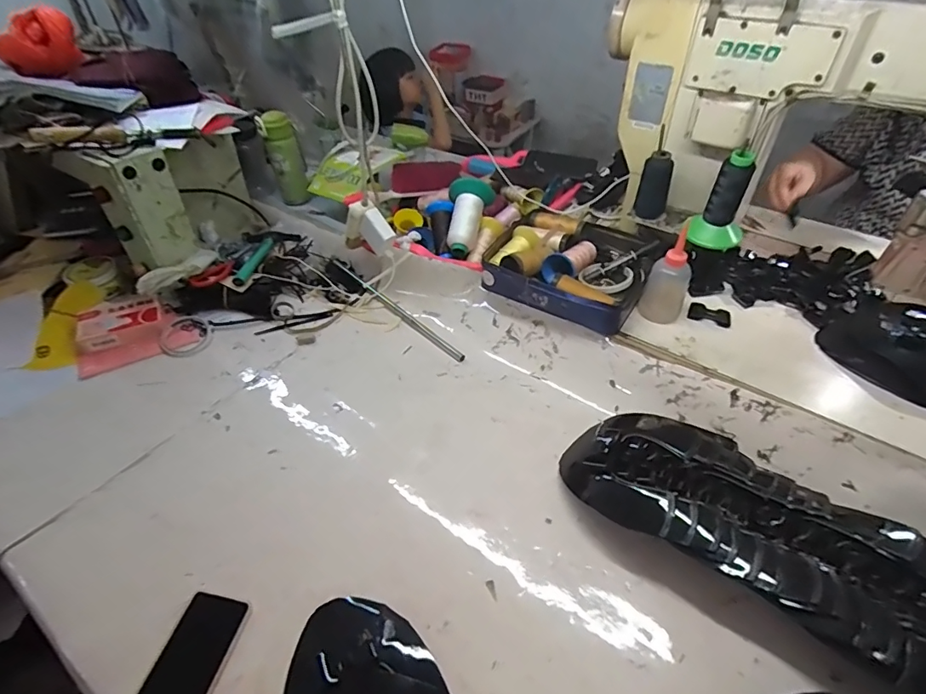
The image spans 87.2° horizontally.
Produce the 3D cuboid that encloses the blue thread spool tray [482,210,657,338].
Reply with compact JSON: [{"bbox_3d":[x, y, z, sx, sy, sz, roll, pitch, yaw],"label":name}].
[{"bbox_3d":[0.189,-0.151,0.862,0.260,0.070,0.243,20,48,21],"label":"blue thread spool tray"}]

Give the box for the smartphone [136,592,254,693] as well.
[{"bbox_3d":[-0.303,0.356,0.527,0.083,0.012,0.161,8,45,9],"label":"smartphone"}]

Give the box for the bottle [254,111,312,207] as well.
[{"bbox_3d":[-0.417,-0.435,1.150,0.077,0.205,0.071,-15,46,-13],"label":"bottle"}]

